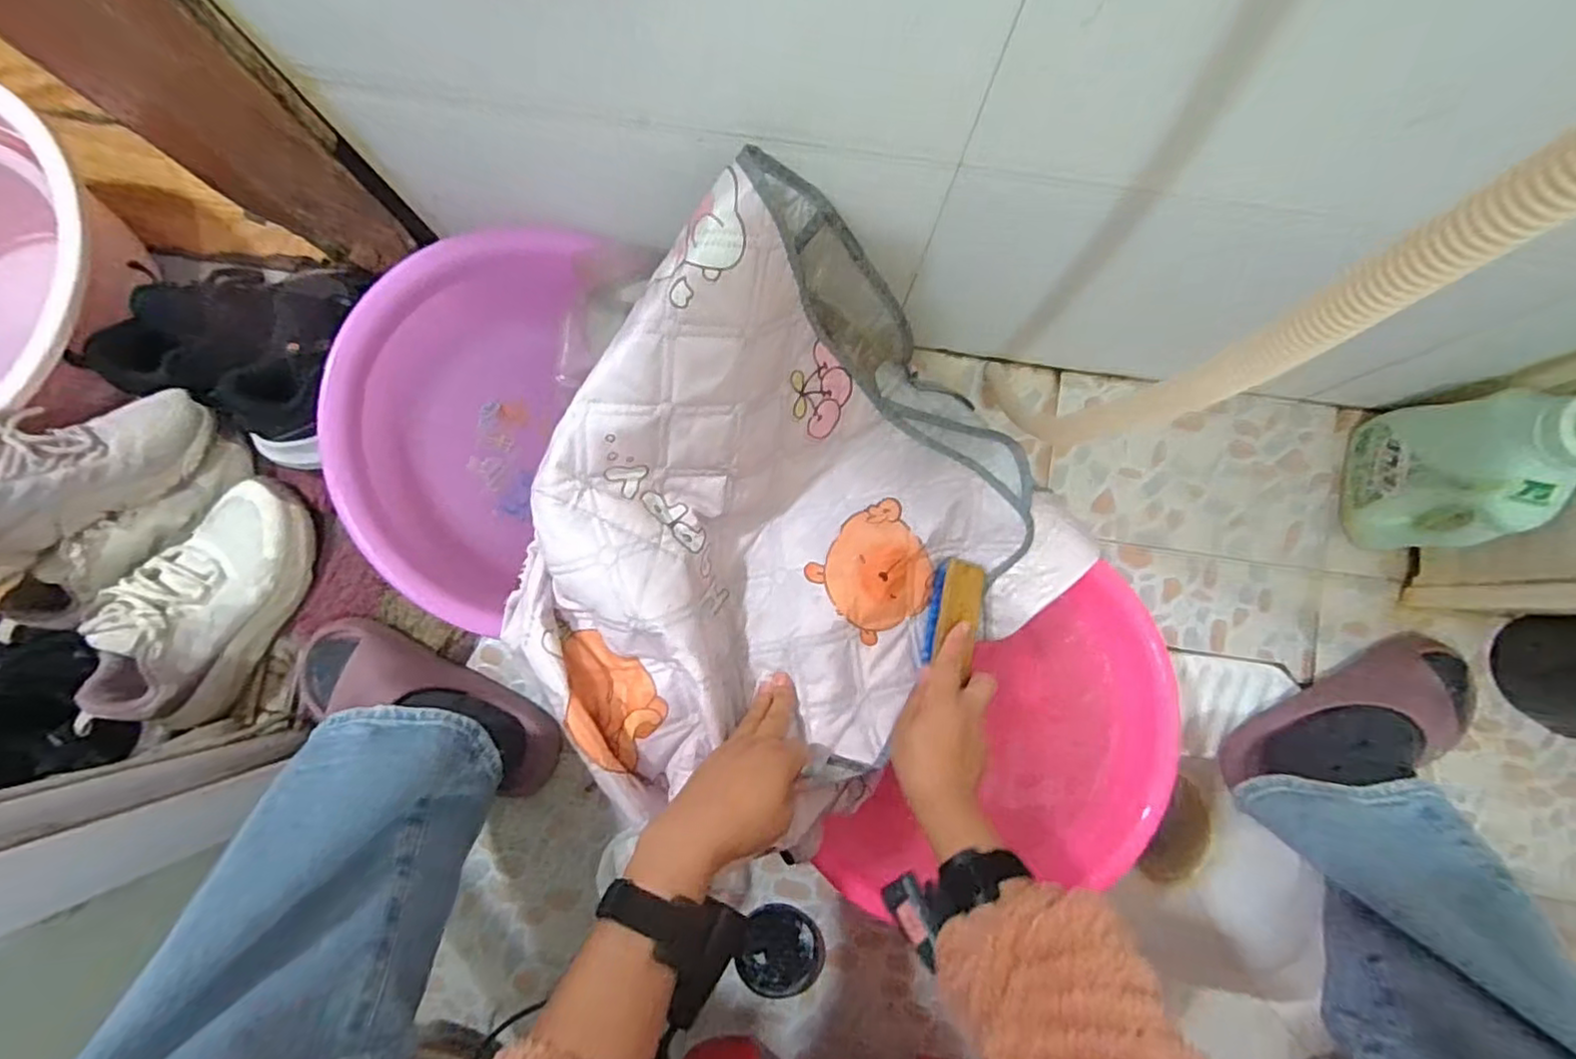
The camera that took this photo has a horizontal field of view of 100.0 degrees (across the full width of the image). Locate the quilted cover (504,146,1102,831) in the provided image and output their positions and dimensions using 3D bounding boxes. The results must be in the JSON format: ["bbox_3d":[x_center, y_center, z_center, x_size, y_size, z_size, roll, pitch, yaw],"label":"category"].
[{"bbox_3d":[-0.002,0.022,0.501,0.361,0.196,0.421,43,85,3],"label":"quilted cover"}]

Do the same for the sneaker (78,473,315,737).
[{"bbox_3d":[-0.549,0.072,0.625,0.098,0.087,0.250,28,85,2],"label":"sneaker"}]

